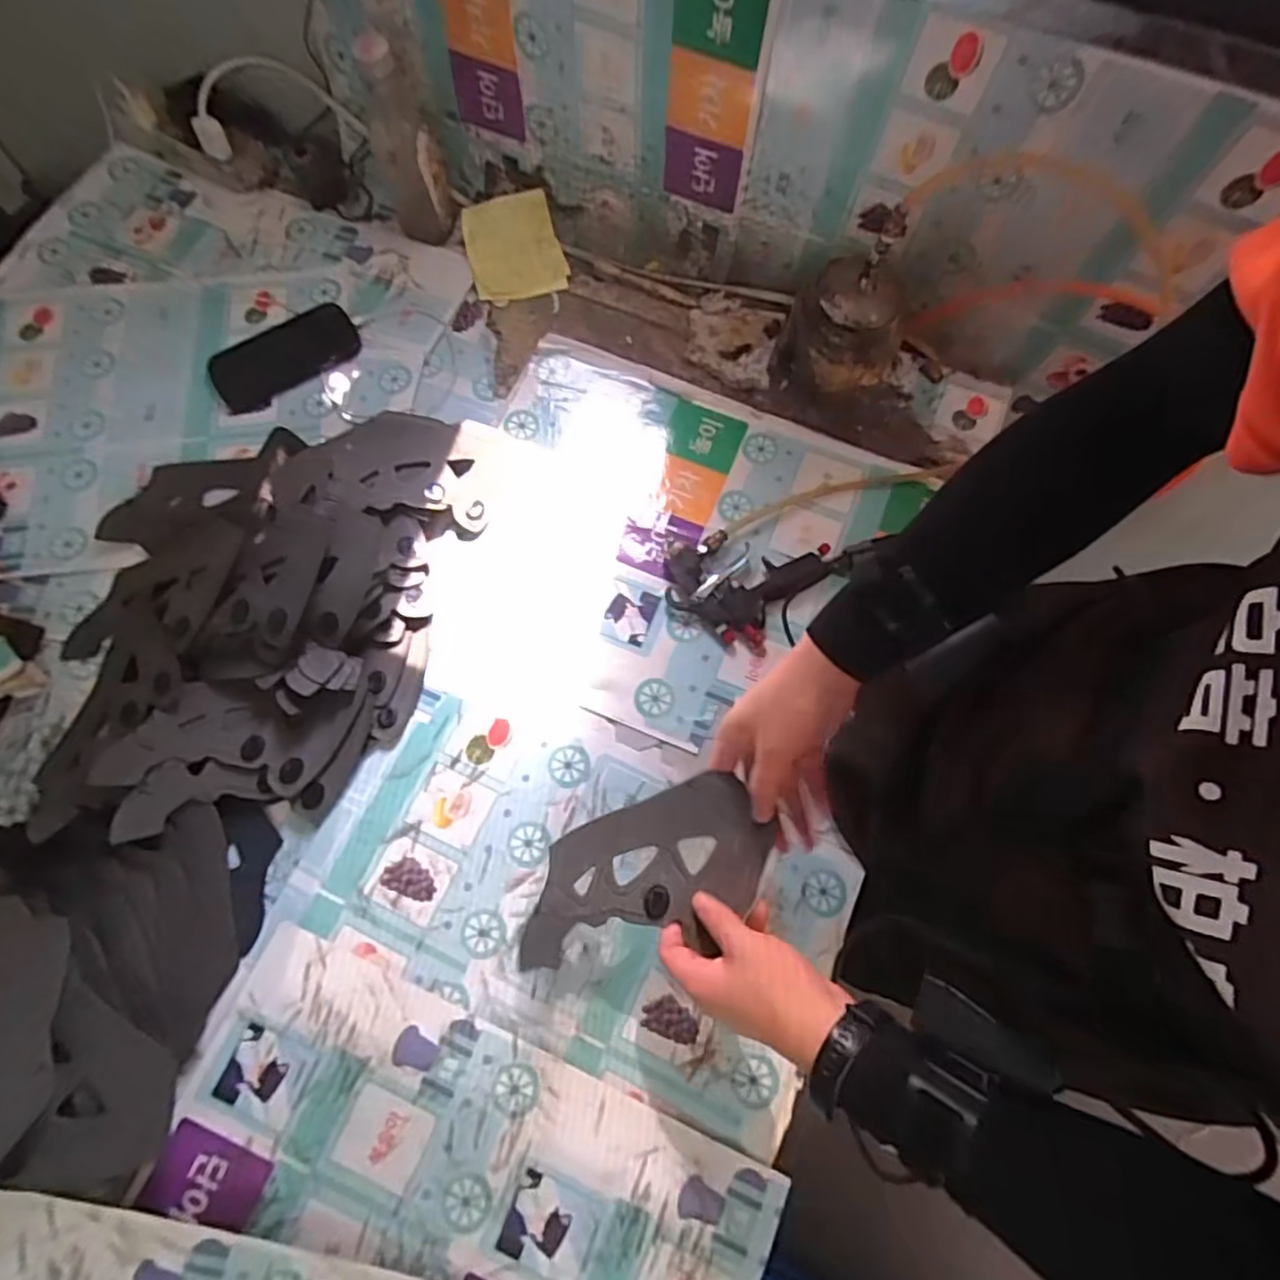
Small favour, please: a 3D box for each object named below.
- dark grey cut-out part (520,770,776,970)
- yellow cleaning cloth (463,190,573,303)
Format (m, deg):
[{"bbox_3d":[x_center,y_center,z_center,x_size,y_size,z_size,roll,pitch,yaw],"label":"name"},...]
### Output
[{"bbox_3d":[-0.002,0.186,0.528,0.208,0.016,0.108,-25,59,6],"label":"dark grey cut-out part"},{"bbox_3d":[-0.156,-0.480,0.817,0.112,0.016,0.128,-18,89,1],"label":"yellow cleaning cloth"}]

